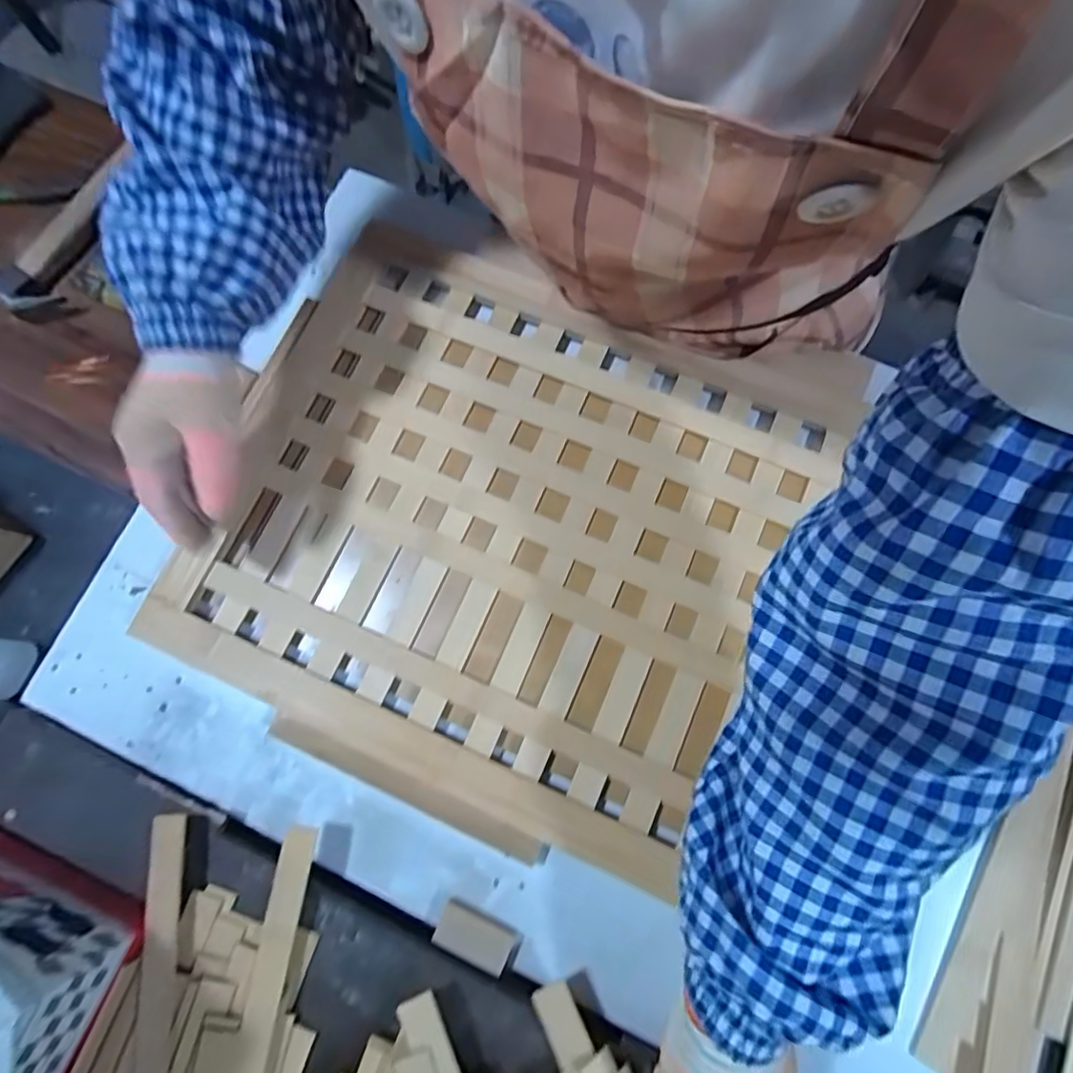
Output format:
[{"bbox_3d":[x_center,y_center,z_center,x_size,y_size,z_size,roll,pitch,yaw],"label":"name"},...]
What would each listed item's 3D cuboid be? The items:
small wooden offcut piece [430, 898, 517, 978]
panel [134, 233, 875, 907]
[{"bbox_3d":[-0.042,0.272,0.393,0.051,0.004,0.028,22,60,8],"label":"small wooden offcut piece"},{"bbox_3d":[-0.030,-0.021,0.454,0.431,0.024,0.402,23,79,5],"label":"panel"}]

